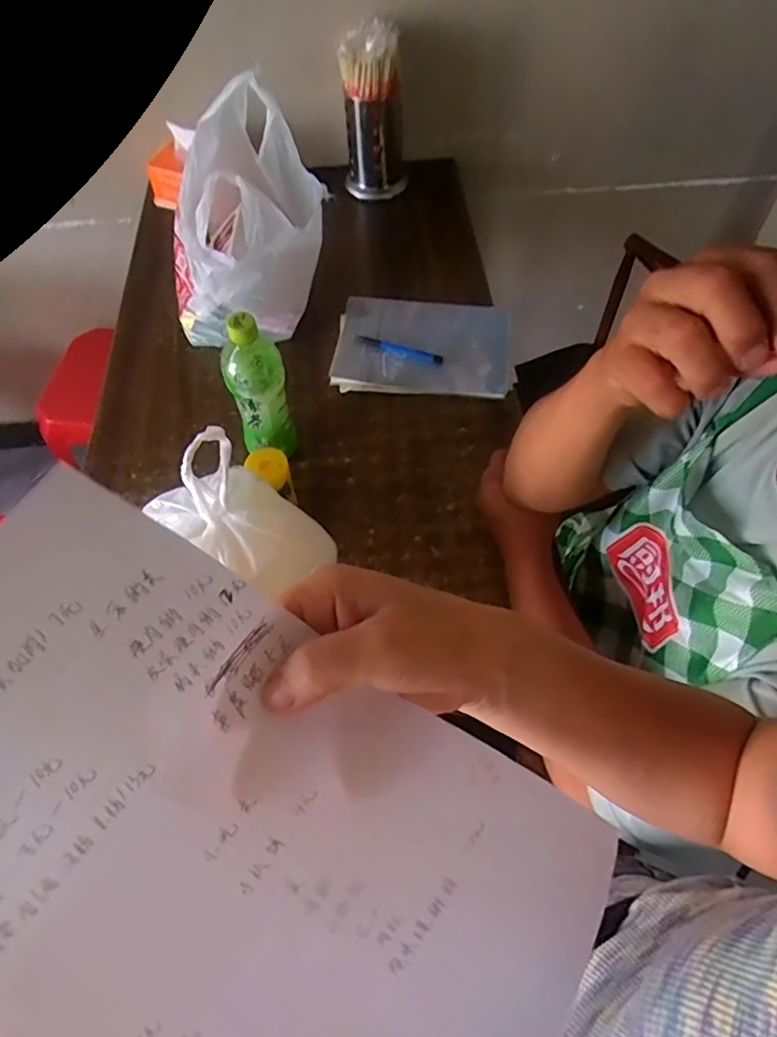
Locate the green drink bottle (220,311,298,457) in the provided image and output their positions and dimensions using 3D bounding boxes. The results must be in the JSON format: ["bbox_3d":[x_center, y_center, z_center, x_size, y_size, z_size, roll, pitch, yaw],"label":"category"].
[{"bbox_3d":[-0.151,-0.144,0.689,0.067,0.217,0.071,-11,59,-6],"label":"green drink bottle"}]

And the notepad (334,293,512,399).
[{"bbox_3d":[0.051,-0.262,0.872,0.251,0.017,0.185,5,59,3],"label":"notepad"}]

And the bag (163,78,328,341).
[{"bbox_3d":[-0.203,-0.412,0.828,0.224,0.249,0.201,-3,59,-1],"label":"bag"}]

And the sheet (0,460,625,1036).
[{"bbox_3d":[-0.054,0.144,0.205,0.286,0.014,0.200,37,71,-12],"label":"sheet"}]

